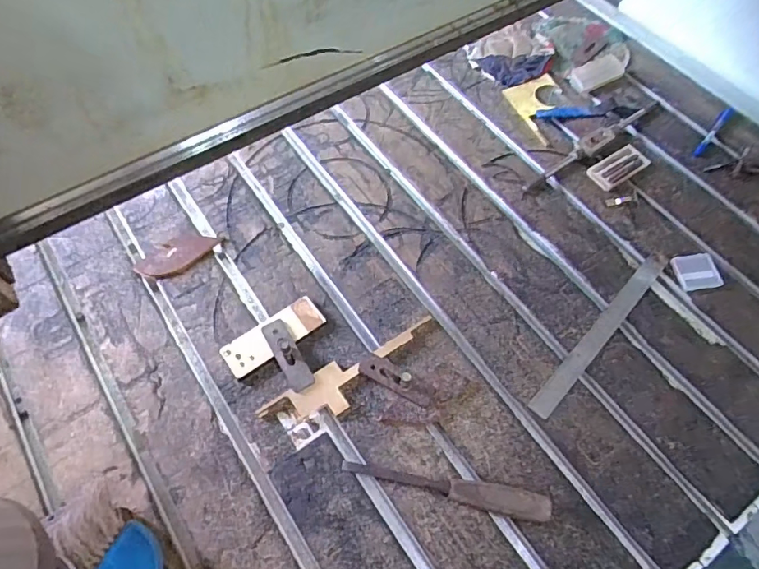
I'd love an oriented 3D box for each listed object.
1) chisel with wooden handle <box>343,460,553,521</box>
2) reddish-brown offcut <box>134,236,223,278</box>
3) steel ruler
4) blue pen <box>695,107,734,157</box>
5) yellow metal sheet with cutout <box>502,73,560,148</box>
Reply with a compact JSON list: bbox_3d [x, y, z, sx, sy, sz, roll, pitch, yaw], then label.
[{"bbox_3d":[0.073,0.230,0.558,0.229,0.024,0.028,10,62,4],"label":"chisel with wooden handle"},{"bbox_3d":[-0.283,-0.041,0.702,0.115,0.012,0.046,-28,66,-15],"label":"reddish-brown offcut"},{"bbox_3d":[0.303,0.059,0.670,0.027,0.005,0.310,40,68,18],"label":"steel ruler"},{"bbox_3d":[0.572,-0.263,0.846,0.016,0.013,0.132,39,67,18],"label":"blue pen"},{"bbox_3d":[0.292,-0.308,0.871,0.100,0.011,0.142,-18,63,-11],"label":"yellow metal sheet with cutout"}]

